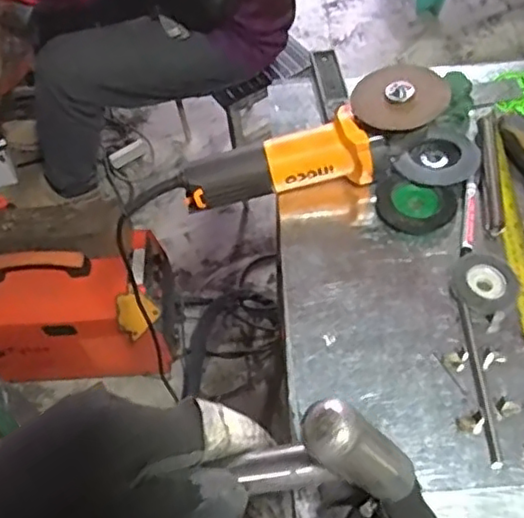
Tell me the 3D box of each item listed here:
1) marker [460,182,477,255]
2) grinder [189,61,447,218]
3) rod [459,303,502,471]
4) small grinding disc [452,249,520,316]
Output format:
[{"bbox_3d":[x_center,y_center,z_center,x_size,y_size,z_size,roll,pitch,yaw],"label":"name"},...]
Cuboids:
[{"bbox_3d":[0.215,-0.042,0.662,0.013,0.009,0.089,8,59,10],"label":"marker"},{"bbox_3d":[0.056,-0.116,0.683,0.289,0.081,0.081,-23,57,10],"label":"grinder"},{"bbox_3d":[0.195,0.109,0.575,0.010,0.004,0.156,-3,58,3],"label":"rod"},{"bbox_3d":[0.219,0.022,0.626,0.062,0.008,0.065,-2,58,4],"label":"small grinding disc"}]

